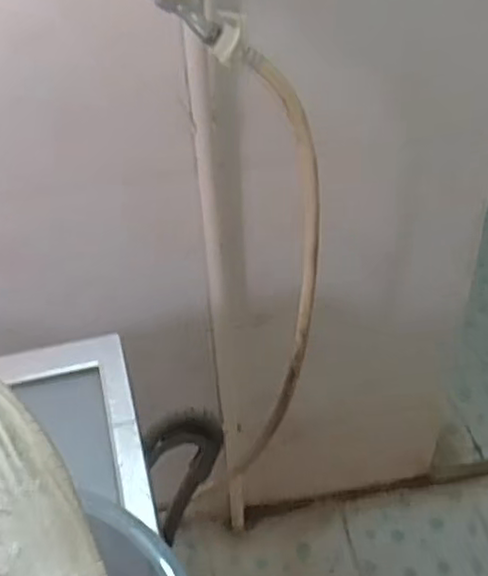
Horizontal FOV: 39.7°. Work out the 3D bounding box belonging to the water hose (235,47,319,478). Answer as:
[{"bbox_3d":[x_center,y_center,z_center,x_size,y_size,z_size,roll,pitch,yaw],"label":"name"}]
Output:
[{"bbox_3d":[0.041,0.034,0.893,0.113,0.694,0.038,-2,41,2],"label":"water hose"}]

